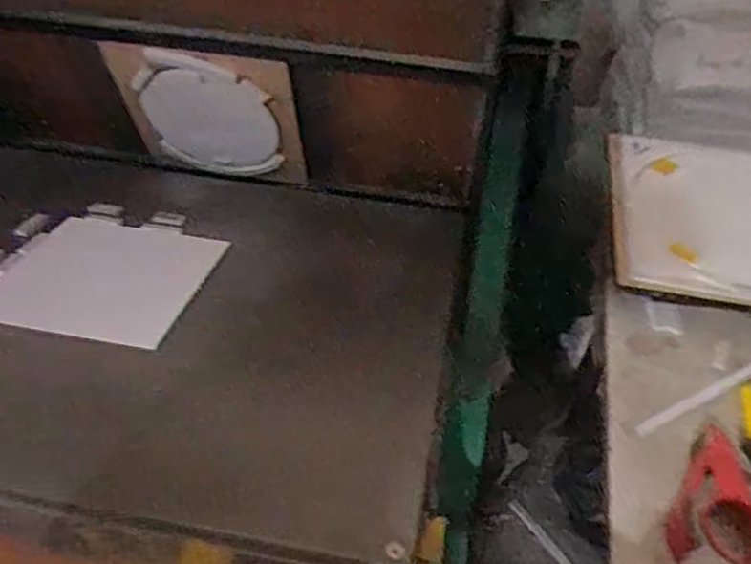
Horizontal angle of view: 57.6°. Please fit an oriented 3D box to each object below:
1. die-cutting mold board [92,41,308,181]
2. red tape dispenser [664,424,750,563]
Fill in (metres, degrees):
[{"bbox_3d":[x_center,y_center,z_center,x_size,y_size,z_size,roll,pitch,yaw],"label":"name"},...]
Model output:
[{"bbox_3d":[-0.288,-0.286,1.195,0.312,0.277,0.033,7,58,5],"label":"die-cutting mold board"},{"bbox_3d":[0.403,0.254,0.782,0.103,0.055,0.166,26,51,20],"label":"red tape dispenser"}]

